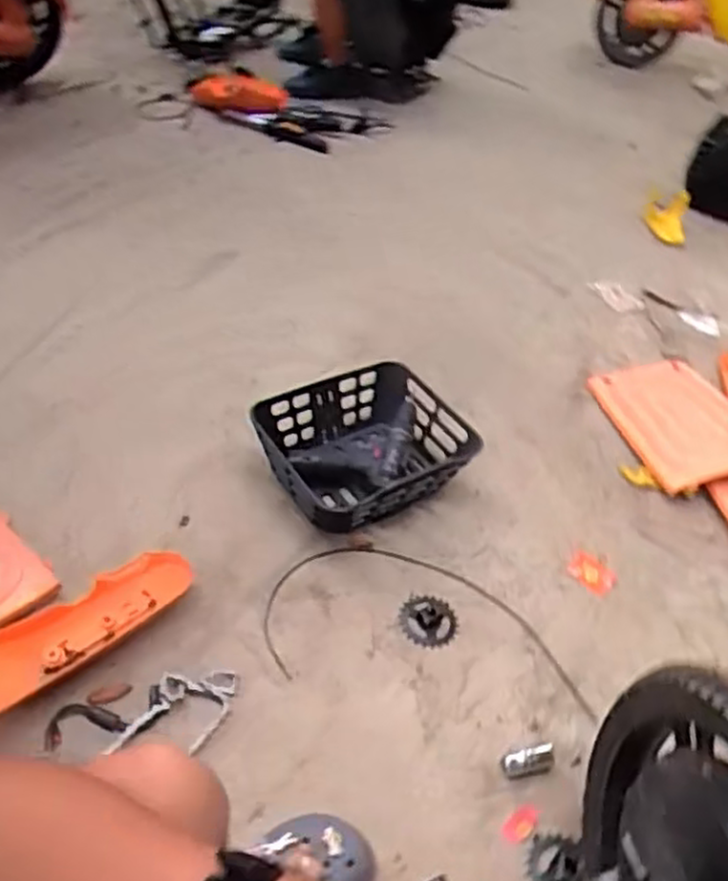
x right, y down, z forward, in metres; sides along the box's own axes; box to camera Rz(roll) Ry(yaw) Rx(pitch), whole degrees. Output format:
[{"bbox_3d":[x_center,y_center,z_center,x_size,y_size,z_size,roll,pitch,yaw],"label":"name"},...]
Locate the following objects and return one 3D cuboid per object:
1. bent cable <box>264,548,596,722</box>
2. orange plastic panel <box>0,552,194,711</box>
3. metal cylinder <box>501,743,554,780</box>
[{"bbox_3d":[0.096,0.262,1.083,0.477,0.029,0.242,8,43,1],"label":"bent cable"},{"bbox_3d":[-0.390,0.250,0.993,0.327,0.024,0.091,-29,56,-34],"label":"orange plastic panel"},{"bbox_3d":[0.211,0.412,0.947,0.069,0.026,0.032,-4,46,-15],"label":"metal cylinder"}]

